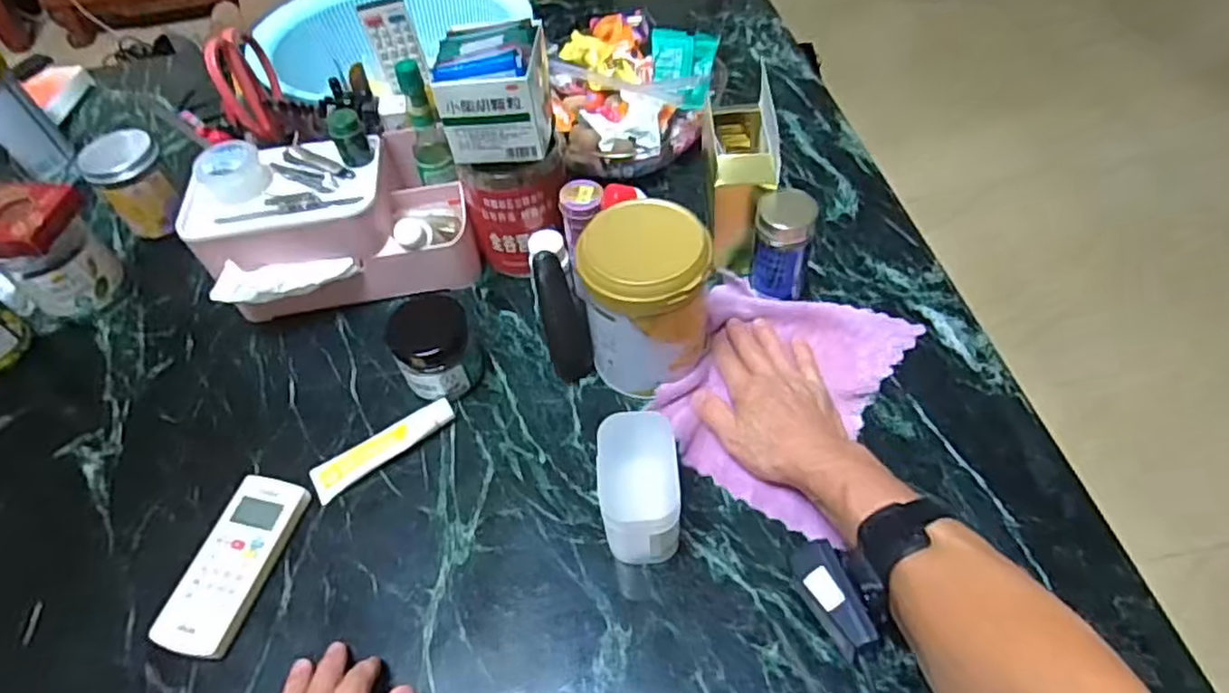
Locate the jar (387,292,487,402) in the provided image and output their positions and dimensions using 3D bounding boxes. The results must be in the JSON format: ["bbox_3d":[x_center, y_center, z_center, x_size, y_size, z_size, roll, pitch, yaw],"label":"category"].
[{"bbox_3d":[-0.153,0.004,0.600,0.066,0.078,0.060,-3,53,3],"label":"jar"}]

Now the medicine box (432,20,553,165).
[{"bbox_3d":[-0.097,-0.212,0.575,0.077,0.082,0.088,-1,53,5],"label":"medicine box"}]

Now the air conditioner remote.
[{"bbox_3d":[-0.288,0.164,0.529,0.056,0.018,0.134,8,54,12],"label":"air conditioner remote"}]

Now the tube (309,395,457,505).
[{"bbox_3d":[-0.195,0.082,0.583,0.124,0.013,0.032,-31,56,-17],"label":"tube"}]

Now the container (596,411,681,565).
[{"bbox_3d":[0.018,0.107,0.500,0.055,0.089,0.082,-4,52,2],"label":"container"}]

